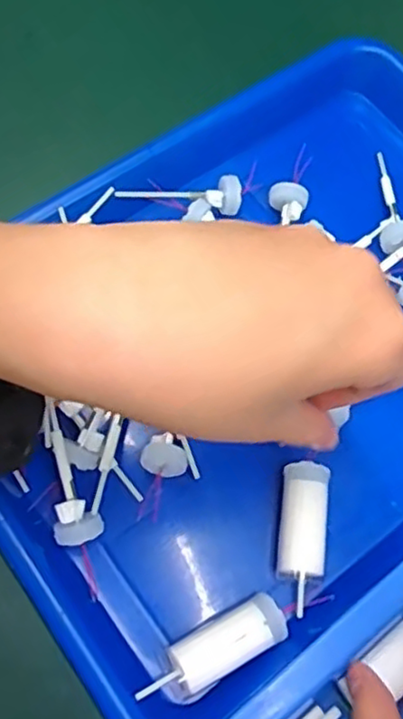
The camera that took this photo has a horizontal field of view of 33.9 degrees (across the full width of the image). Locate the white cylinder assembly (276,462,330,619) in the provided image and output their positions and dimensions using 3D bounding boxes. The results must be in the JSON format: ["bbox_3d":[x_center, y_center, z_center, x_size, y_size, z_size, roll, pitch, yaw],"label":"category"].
[{"bbox_3d":[0.044,0.078,0.295,0.020,0.014,0.063,9,68,-1],"label":"white cylinder assembly"}]

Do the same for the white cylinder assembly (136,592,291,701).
[{"bbox_3d":[0.005,0.121,0.275,0.064,0.022,0.020,-26,73,-14],"label":"white cylinder assembly"}]

